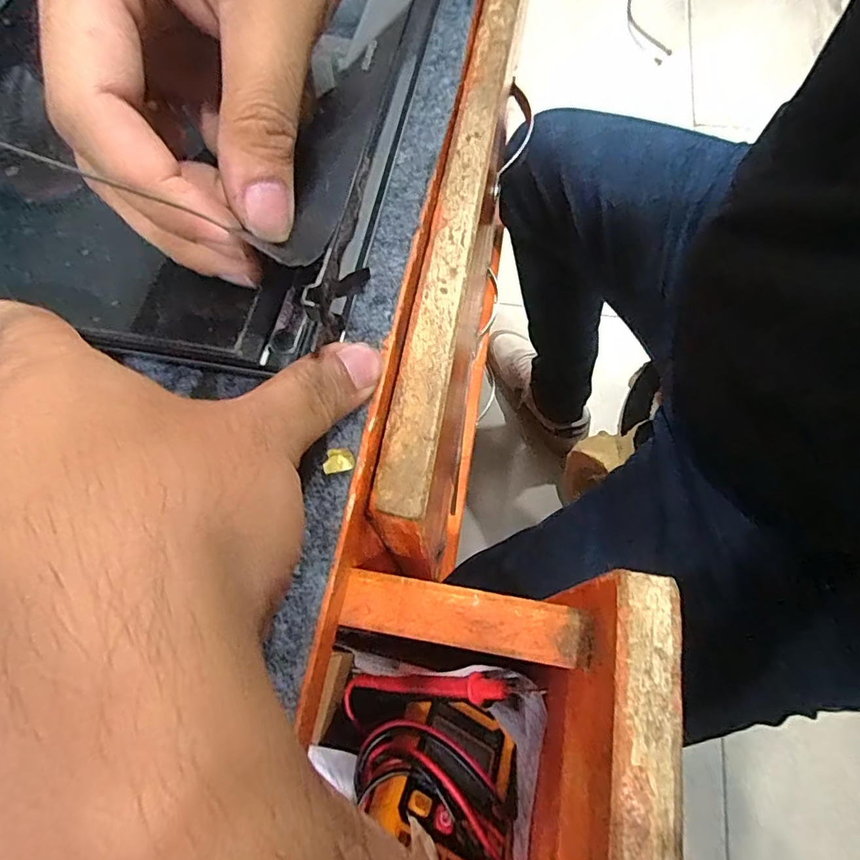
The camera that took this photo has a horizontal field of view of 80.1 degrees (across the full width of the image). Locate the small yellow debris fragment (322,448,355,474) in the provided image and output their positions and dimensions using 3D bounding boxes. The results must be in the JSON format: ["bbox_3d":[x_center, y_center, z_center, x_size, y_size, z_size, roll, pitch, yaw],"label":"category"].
[{"bbox_3d":[-0.028,0.009,0.157,0.009,0.004,0.008,-14,68,-5],"label":"small yellow debris fragment"}]

